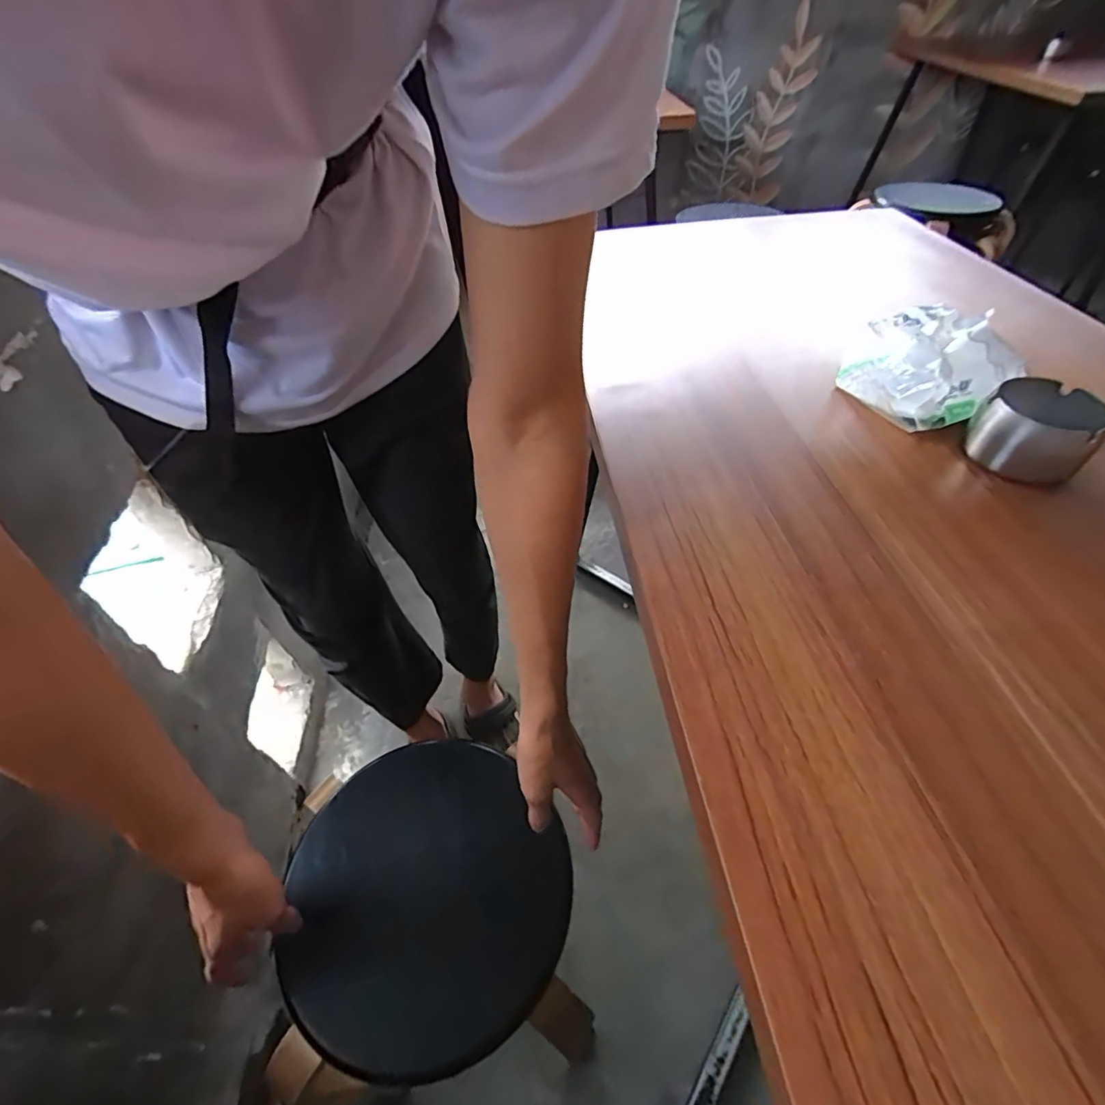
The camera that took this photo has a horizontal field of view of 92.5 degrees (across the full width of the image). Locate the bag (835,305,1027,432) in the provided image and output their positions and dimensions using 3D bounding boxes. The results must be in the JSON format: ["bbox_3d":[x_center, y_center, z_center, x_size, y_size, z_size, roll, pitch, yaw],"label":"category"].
[{"bbox_3d":[0.338,-0.169,0.482,0.097,0.079,0.115,-5,48,-2],"label":"bag"}]

